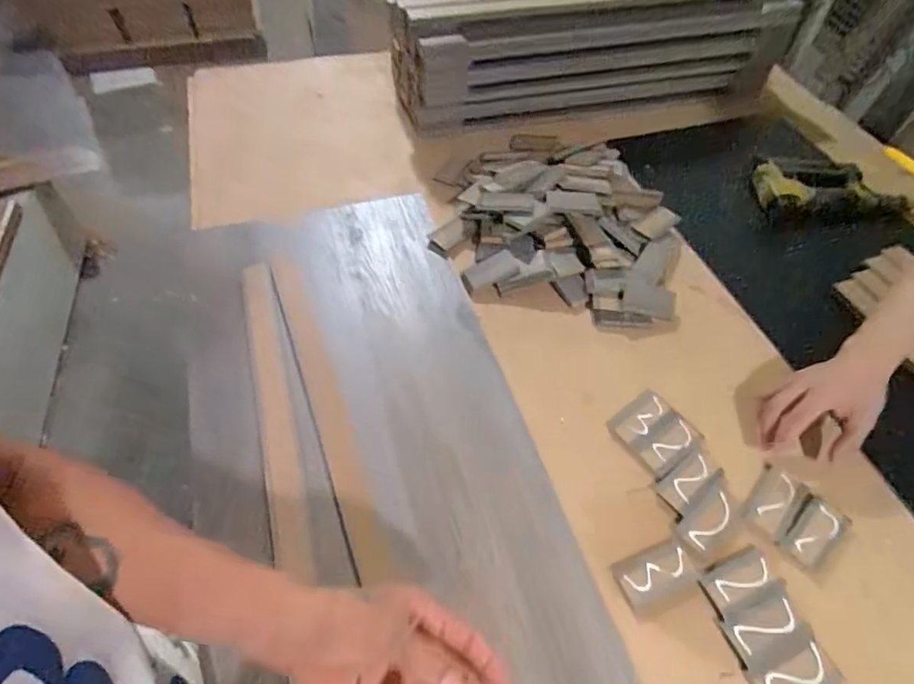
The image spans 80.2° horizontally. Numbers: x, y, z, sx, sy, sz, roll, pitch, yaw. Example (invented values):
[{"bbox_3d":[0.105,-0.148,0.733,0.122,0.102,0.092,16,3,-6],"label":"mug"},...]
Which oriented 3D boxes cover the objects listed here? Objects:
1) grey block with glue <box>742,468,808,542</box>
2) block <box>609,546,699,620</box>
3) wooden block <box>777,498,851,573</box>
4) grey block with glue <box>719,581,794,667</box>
[{"bbox_3d":[0.346,0.173,0.588,0.042,0.006,0.074,37,60,23],"label":"grey block with glue"},{"bbox_3d":[0.195,0.230,0.528,0.073,0.006,0.050,-18,56,-16],"label":"block"},{"bbox_3d":[0.372,0.198,0.562,0.079,0.007,0.041,-36,62,-25],"label":"wooden block"},{"bbox_3d":[0.292,0.267,0.515,0.080,0.004,0.038,-20,57,-16],"label":"grey block with glue"}]

